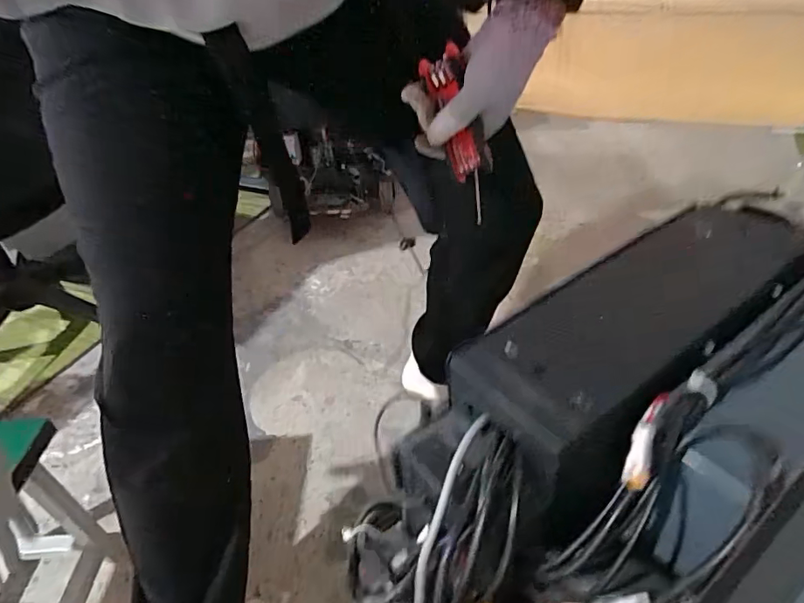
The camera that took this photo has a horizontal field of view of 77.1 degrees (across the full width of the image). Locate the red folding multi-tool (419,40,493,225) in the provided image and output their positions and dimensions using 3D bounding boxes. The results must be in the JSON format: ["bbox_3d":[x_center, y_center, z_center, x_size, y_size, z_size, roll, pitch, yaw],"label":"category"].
[{"bbox_3d":[0.052,-0.154,0.449,0.036,0.025,0.155,-12,80,-8],"label":"red folding multi-tool"}]

